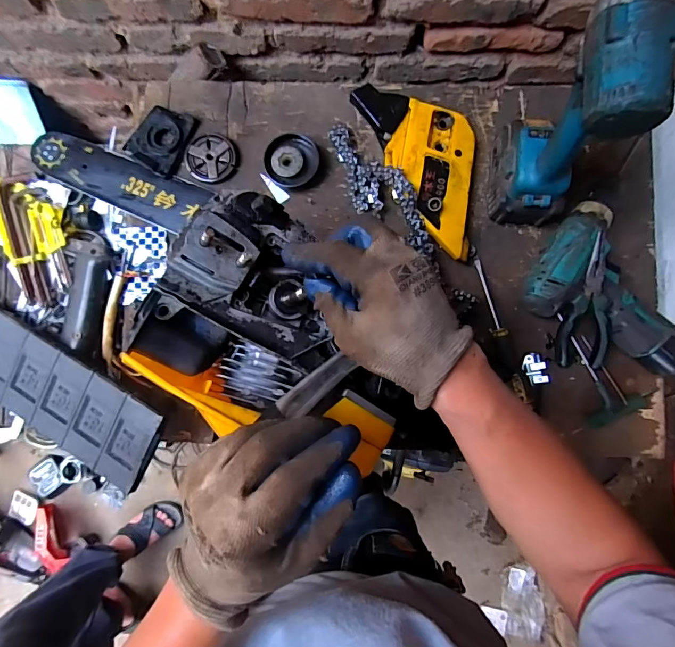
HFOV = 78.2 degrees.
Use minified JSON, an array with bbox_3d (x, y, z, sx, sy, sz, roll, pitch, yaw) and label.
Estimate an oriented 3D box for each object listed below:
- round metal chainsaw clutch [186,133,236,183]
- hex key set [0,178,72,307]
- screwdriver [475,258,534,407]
[{"bbox_3d":[-0.167,-0.220,0.547,0.062,0.009,0.063,0,86,0],"label":"round metal chainsaw clutch"},{"bbox_3d":[-0.395,-0.114,0.540,0.083,0.024,0.167,-23,86,-1],"label":"hex key set"},{"bbox_3d":[0.196,0.007,0.505,0.029,0.026,0.182,-9,67,0],"label":"screwdriver"}]

